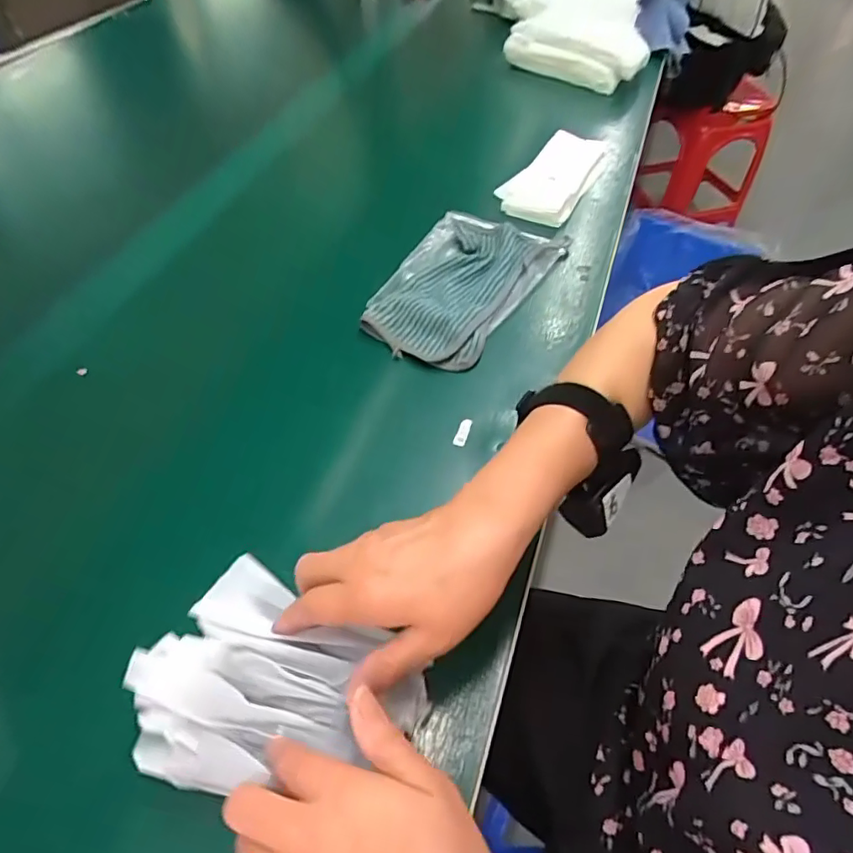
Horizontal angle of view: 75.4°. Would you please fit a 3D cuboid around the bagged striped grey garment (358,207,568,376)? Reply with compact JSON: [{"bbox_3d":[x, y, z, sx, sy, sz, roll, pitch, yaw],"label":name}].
[{"bbox_3d":[0.041,-0.152,0.586,0.141,0.026,0.235,25,56,16],"label":"bagged striped grey garment"}]

